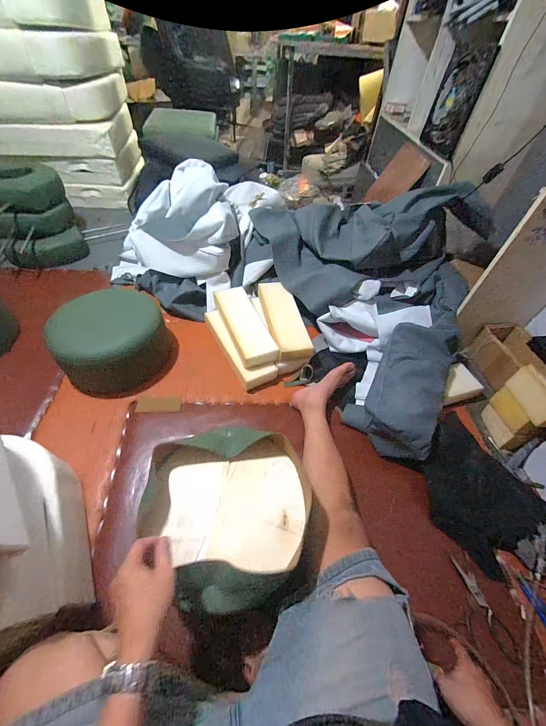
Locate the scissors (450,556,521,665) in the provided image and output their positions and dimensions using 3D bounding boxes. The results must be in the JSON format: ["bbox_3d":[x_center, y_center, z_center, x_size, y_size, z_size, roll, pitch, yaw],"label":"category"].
[{"bbox_3d":[0.459,0.558,0.634,0.084,0.008,0.187,-12,53,-15],"label":"scissors"}]

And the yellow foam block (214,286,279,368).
[{"bbox_3d":[-0.107,-0.144,1.041,0.126,0.059,0.367,-17,55,-18],"label":"yellow foam block"}]

